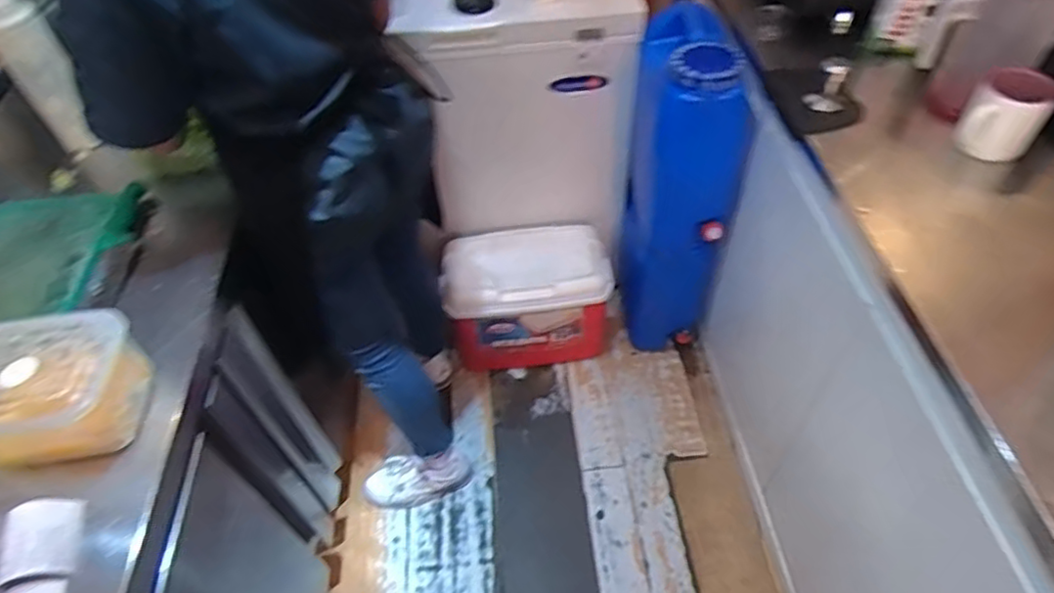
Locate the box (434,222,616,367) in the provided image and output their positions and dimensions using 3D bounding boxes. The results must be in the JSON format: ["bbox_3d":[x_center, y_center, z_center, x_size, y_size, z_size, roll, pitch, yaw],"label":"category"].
[{"bbox_3d":[0.007,0.013,1.596,0.400,0.321,0.222,-5,51,0],"label":"box"}]

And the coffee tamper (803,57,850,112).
[{"bbox_3d":[0.483,-0.336,0.993,0.057,0.073,0.051,27,57,24],"label":"coffee tamper"}]

